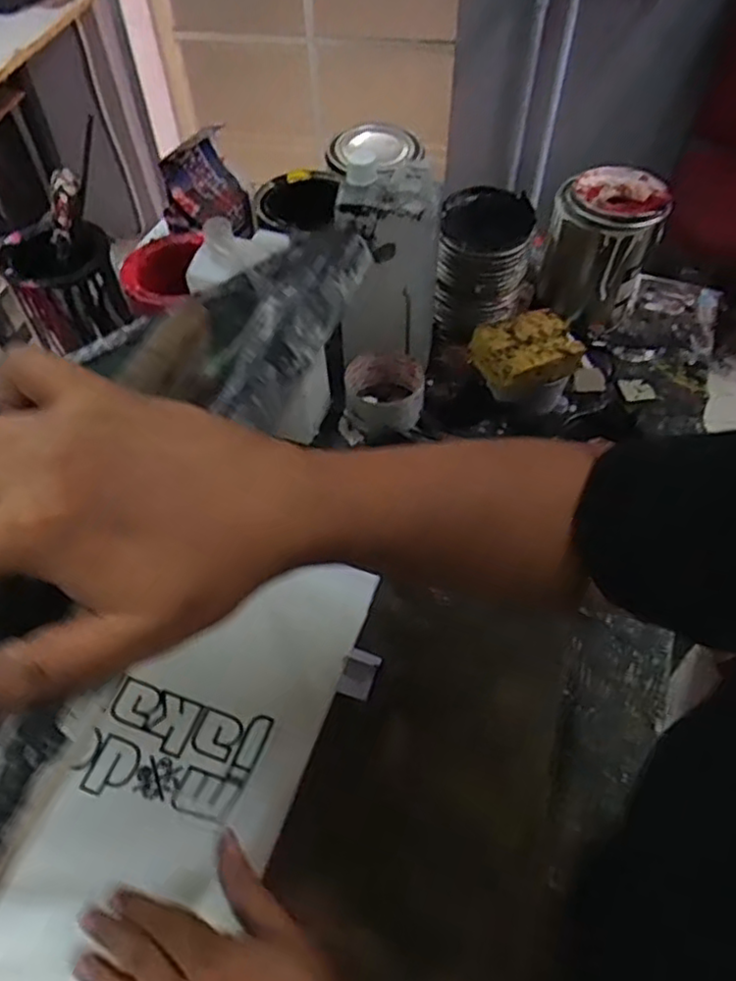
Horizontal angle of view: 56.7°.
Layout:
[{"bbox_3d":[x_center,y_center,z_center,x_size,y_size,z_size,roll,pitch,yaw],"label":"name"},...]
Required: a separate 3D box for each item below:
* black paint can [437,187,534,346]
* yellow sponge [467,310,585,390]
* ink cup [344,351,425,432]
[{"bbox_3d":[0.127,-0.250,0.741,0.099,0.132,0.092,0,55,0],"label":"black paint can"},{"bbox_3d":[0.158,-0.139,0.674,0.101,0.033,0.069,-18,57,-12],"label":"yellow sponge"},{"bbox_3d":[0.017,-0.098,0.706,0.081,0.047,0.079,0,55,0],"label":"ink cup"}]

